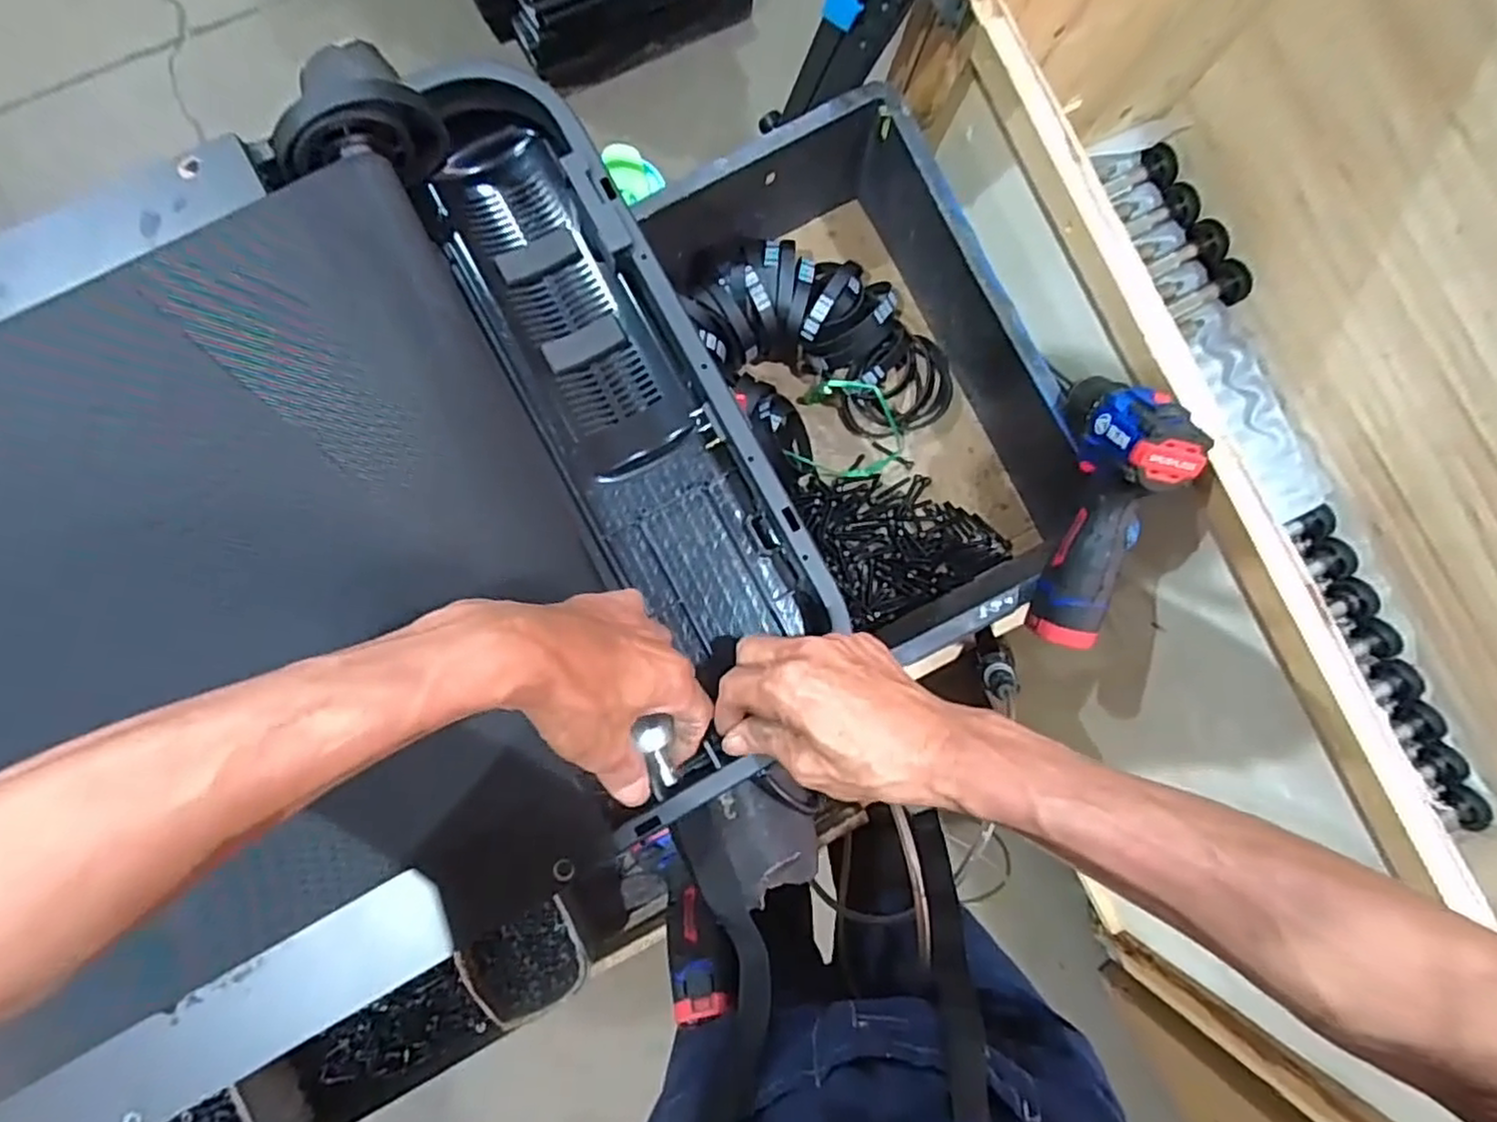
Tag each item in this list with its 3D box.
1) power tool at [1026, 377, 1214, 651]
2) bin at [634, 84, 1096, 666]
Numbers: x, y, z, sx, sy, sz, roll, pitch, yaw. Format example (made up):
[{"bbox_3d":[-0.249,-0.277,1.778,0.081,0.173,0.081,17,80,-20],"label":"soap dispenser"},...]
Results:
[{"bbox_3d":[0.284,-0.034,0.566,0.067,0.121,0.209,10,107,-3],"label":"power tool"},{"bbox_3d":[0.121,-0.174,0.693,0.231,0.182,0.453,-29,87,-6],"label":"bin"}]

